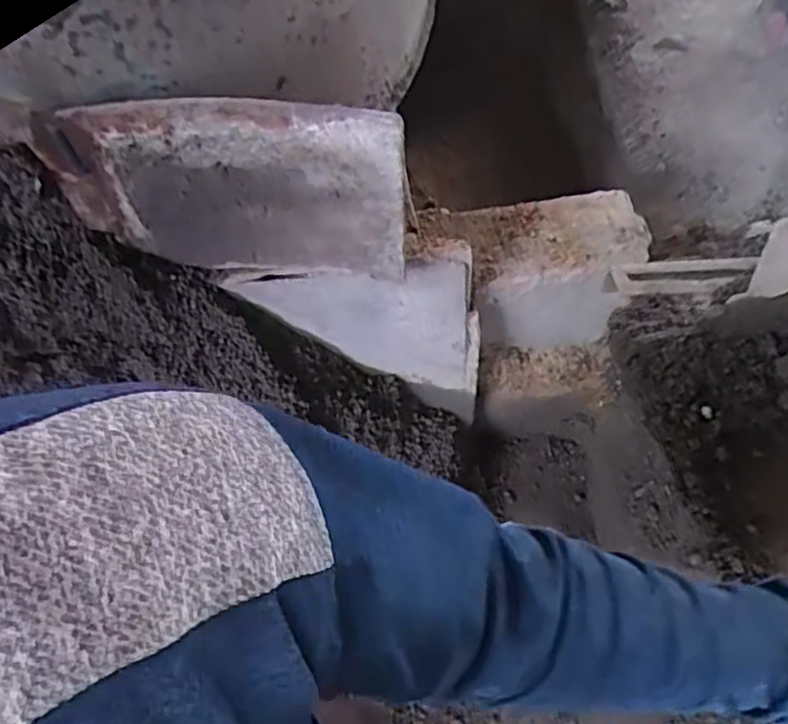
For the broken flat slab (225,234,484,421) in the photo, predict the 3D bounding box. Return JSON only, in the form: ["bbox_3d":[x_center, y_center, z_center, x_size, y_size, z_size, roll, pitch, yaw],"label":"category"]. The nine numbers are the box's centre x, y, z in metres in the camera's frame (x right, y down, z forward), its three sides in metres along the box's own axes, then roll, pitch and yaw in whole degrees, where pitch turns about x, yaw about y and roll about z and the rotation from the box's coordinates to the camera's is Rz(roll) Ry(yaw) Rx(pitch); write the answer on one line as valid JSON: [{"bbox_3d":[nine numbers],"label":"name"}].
[{"bbox_3d":[0.025,-0.076,1.128,0.545,0.283,0.047,29,36,-33],"label":"broken flat slab"}]

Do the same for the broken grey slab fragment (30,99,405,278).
[{"bbox_3d":[-0.206,-0.209,0.889,0.432,0.318,0.028,0,62,1],"label":"broken grey slab fragment"}]

